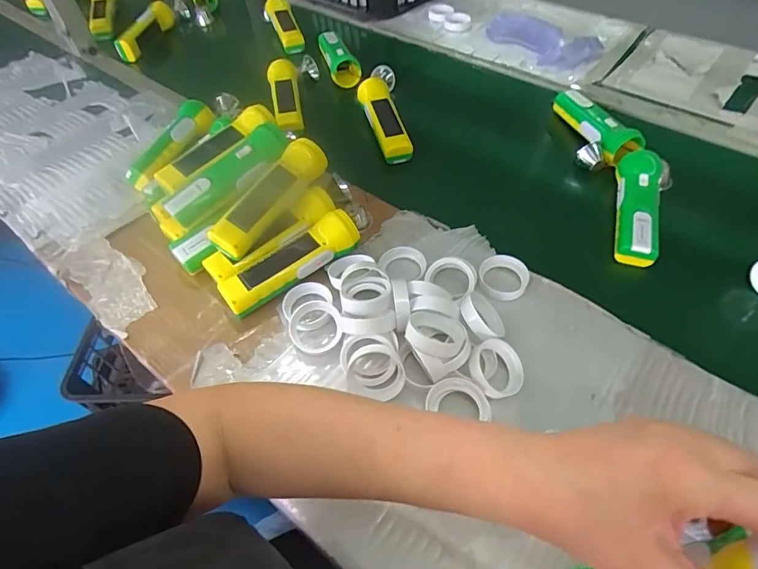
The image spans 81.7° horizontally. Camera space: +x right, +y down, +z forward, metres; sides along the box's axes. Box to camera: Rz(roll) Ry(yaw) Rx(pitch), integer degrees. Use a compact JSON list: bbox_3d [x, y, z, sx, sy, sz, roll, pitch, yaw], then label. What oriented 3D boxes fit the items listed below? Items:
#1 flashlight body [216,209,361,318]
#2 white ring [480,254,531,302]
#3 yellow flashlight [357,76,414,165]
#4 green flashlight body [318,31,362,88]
[{"bbox_3d":[-0.097,-0.025,0.488,0.159,0.046,0.039,-31,57,-20],"label":"flashlight body"},{"bbox_3d":[0.138,-0.009,0.482,0.051,0.016,0.055,-1,52,1],"label":"white ring"},{"bbox_3d":[0.007,-0.254,0.667,0.047,0.049,0.165,-13,53,-8],"label":"yellow flashlight"},{"bbox_3d":[-0.075,-0.423,0.806,0.055,0.041,0.158,-12,53,-8],"label":"green flashlight body"}]

